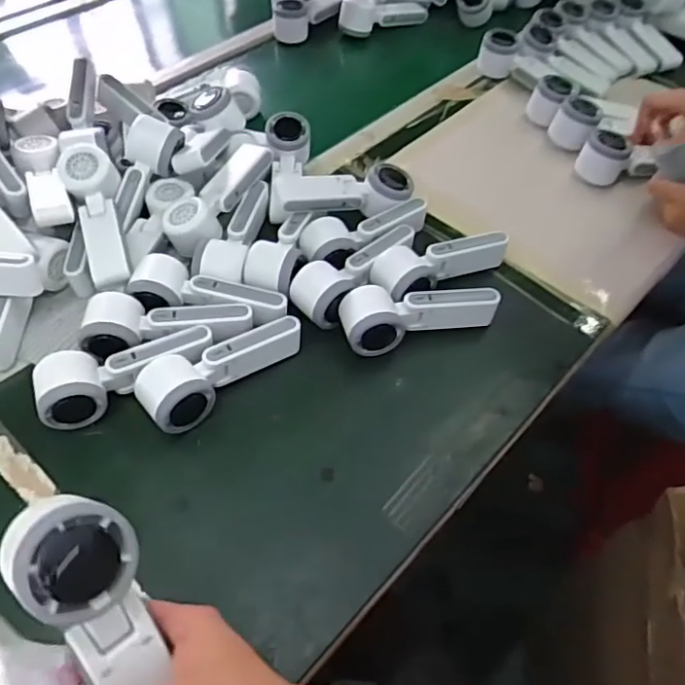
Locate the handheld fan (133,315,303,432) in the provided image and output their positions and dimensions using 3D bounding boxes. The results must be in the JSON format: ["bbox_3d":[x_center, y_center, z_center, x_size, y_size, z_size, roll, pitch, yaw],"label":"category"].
[{"bbox_3d":[-0.120,0.020,0.591,0.167,0.049,0.062,-37,61,-26],"label":"handheld fan"}]

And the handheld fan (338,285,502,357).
[{"bbox_3d":[0.080,-0.035,0.642,0.163,0.049,0.054,-14,54,-11],"label":"handheld fan"}]

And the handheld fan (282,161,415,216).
[{"bbox_3d":[0.009,-0.177,0.725,0.154,0.044,0.056,-8,53,-7],"label":"handheld fan"}]

